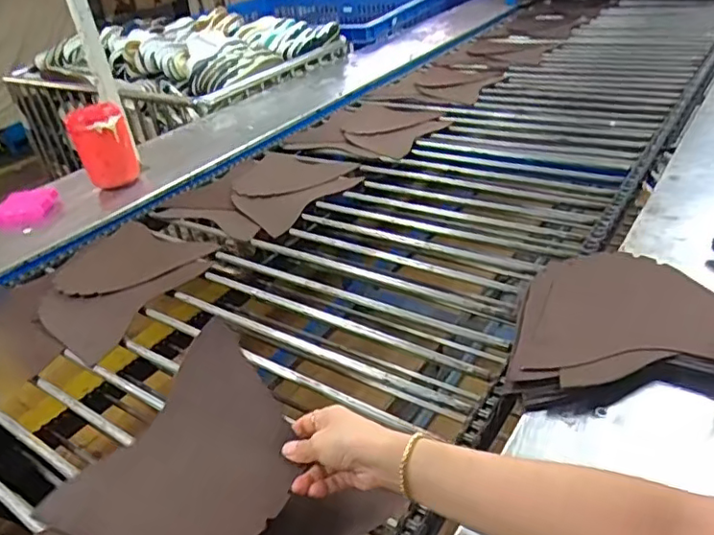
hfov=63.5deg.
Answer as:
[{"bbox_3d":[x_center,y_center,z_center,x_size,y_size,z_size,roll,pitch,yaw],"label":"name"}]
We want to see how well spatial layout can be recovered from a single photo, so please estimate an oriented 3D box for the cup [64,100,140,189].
[{"bbox_3d":[-0.541,-0.254,1.240,0.113,0.180,0.090,-20,35,-19],"label":"cup"}]

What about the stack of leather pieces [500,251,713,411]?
[{"bbox_3d":[0.315,0.067,0.677,0.297,0.048,0.234,-4,33,5],"label":"stack of leather pieces"}]

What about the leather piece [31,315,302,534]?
[{"bbox_3d":[-0.158,0.182,0.577,0.227,0.019,0.245,16,57,34],"label":"leather piece"}]

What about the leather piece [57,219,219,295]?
[{"bbox_3d":[-0.405,-0.015,0.999,0.238,0.013,0.215,15,39,31],"label":"leather piece"}]

